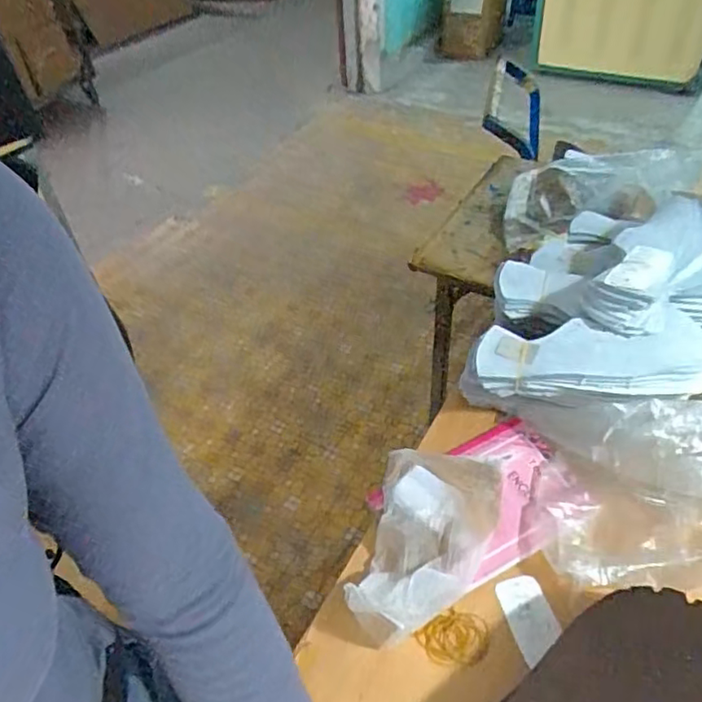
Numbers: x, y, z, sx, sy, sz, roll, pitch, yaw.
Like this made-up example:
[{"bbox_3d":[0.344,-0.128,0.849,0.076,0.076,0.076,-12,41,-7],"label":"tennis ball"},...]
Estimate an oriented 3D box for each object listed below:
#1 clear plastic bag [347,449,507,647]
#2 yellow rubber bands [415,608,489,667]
[{"bbox_3d":[0.094,0.222,0.723,0.141,0.099,0.250,9,45,14],"label":"clear plastic bag"},{"bbox_3d":[0.115,0.321,0.680,0.076,0.010,0.062,9,45,14],"label":"yellow rubber bands"}]

